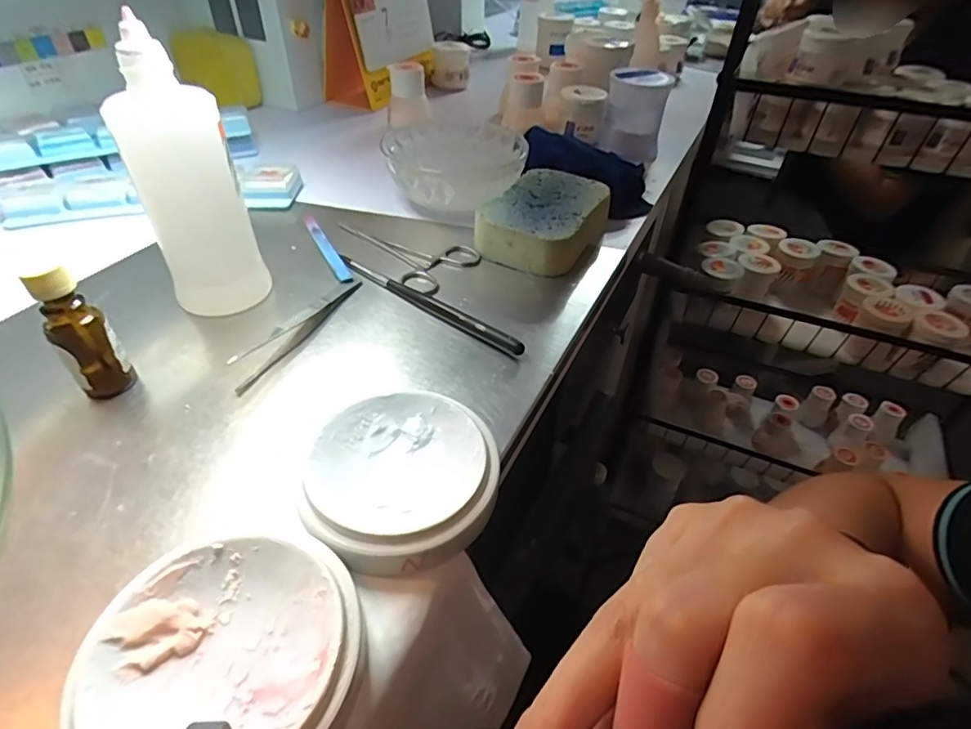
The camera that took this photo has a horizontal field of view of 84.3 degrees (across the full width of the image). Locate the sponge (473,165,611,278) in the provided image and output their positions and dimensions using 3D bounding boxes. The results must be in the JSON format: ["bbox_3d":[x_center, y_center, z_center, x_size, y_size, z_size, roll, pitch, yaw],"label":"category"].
[{"bbox_3d":[0.048,-0.114,0.426,0.075,0.034,0.112,23,46,21],"label":"sponge"}]

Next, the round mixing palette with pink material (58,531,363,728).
[{"bbox_3d":[-0.089,0.101,0.187,0.087,0.021,0.080,1,42,-1],"label":"round mixing palette with pink material"}]

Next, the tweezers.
[{"bbox_3d":[-0.119,-0.024,0.338,0.022,0.005,0.119,19,45,18],"label":"tweezers"}]

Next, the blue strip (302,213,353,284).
[{"bbox_3d":[-0.123,-0.091,0.413,0.010,0.004,0.112,-19,46,-22],"label":"blue strip"}]

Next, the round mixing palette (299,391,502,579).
[{"bbox_3d":[-0.037,0.052,0.246,0.081,0.022,0.085,1,42,-1],"label":"round mixing palette"}]

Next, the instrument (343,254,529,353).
[{"bbox_3d":[-0.041,-0.043,0.362,0.160,0.009,0.009,28,48,26],"label":"instrument"}]

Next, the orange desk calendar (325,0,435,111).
[{"bbox_3d":[-0.125,-0.422,0.654,0.089,0.154,0.160,14,43,12],"label":"orange desk calendar"}]

